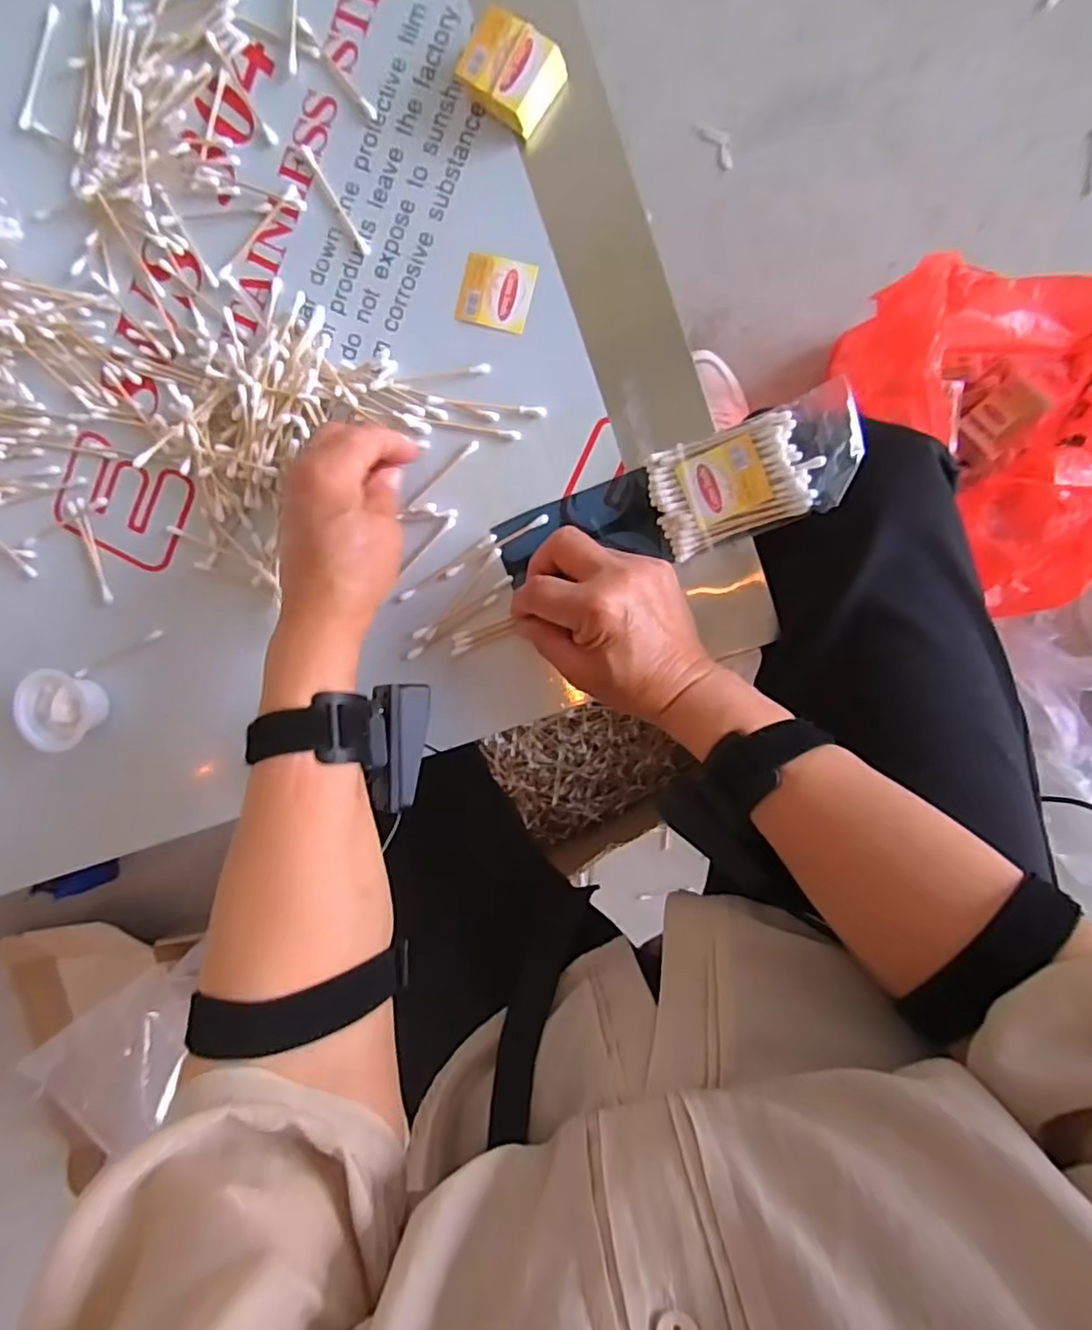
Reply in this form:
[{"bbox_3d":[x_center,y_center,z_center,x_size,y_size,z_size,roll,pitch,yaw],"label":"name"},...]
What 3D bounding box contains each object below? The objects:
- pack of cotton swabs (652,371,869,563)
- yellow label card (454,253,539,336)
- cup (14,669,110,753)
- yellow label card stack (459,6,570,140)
[{"bbox_3d":[0.120,-0.108,0.360,0.105,0.017,0.061,-18,90,18],"label":"pack of cotton swabs"},{"bbox_3d":[-0.030,-0.223,0.383,0.044,0.004,0.039,16,98,5],"label":"yellow label card"},{"bbox_3d":[-0.325,0.028,0.429,0.051,0.025,0.044,37,99,2],"label":"cup"},{"bbox_3d":[-0.019,-0.332,0.362,0.049,0.023,0.041,34,99,2],"label":"yellow label card stack"}]

